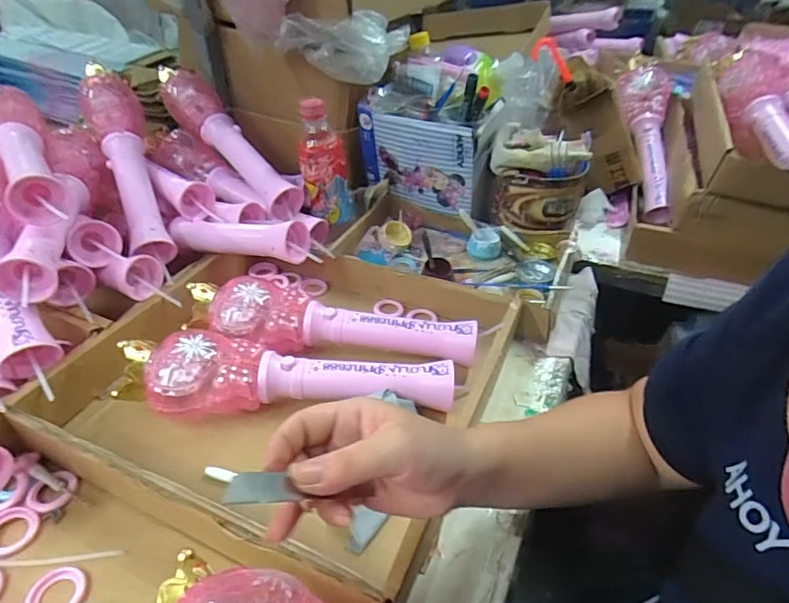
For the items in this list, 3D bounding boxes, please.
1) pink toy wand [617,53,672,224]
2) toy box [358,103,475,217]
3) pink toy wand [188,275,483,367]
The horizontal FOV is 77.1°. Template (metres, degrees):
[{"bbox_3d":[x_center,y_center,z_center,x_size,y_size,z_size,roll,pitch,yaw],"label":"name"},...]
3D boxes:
[{"bbox_3d":[0.422,-0.279,0.823,0.081,0.047,0.309,4,70,2],"label":"pink toy wand"},{"bbox_3d":[0.029,-0.199,0.710,0.173,0.132,0.021,18,41,20],"label":"toy box"},{"bbox_3d":[-0.066,0.025,0.530,0.306,0.053,0.070,7,38,7],"label":"pink toy wand"}]

